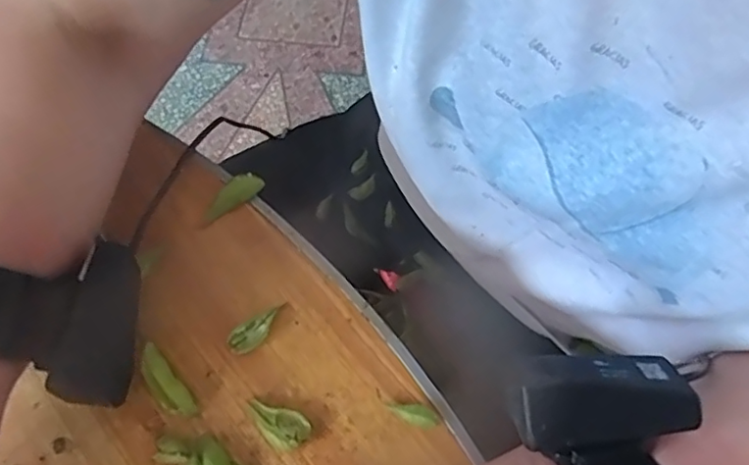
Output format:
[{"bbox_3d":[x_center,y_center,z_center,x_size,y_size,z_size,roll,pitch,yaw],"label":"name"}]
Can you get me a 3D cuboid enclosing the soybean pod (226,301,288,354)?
[{"bbox_3d":[-0.059,0.049,0.307,0.033,0.008,0.014,-32,70,-11],"label":"soybean pod"}]

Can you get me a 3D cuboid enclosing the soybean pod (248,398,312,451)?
[{"bbox_3d":[-0.048,0.092,0.291,0.033,0.008,0.018,25,71,12],"label":"soybean pod"}]

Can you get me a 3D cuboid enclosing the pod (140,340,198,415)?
[{"bbox_3d":[-0.104,0.073,0.299,0.013,0.009,0.043,-37,71,-12],"label":"pod"}]

